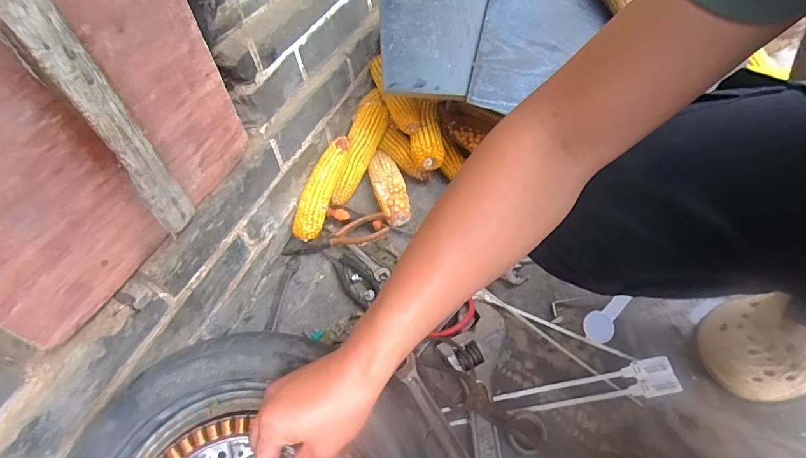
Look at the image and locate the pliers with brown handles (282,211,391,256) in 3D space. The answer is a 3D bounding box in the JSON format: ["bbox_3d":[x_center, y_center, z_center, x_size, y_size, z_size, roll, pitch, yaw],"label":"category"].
[{"bbox_3d":[-0.114,0.018,0.696,0.181,0.020,0.058,-18,43,2],"label":"pliers with brown handles"}]

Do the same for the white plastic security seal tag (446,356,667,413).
[{"bbox_3d":[0.201,0.208,0.536,0.302,0.005,0.022,-12,56,-2],"label":"white plastic security seal tag"}]

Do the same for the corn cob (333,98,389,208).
[{"bbox_3d":[-0.085,-0.142,0.756,0.054,0.055,0.201,19,83,18],"label":"corn cob"}]

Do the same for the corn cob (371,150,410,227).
[{"bbox_3d":[-0.028,-0.075,0.748,0.057,0.048,0.155,-14,52,-7],"label":"corn cob"}]

